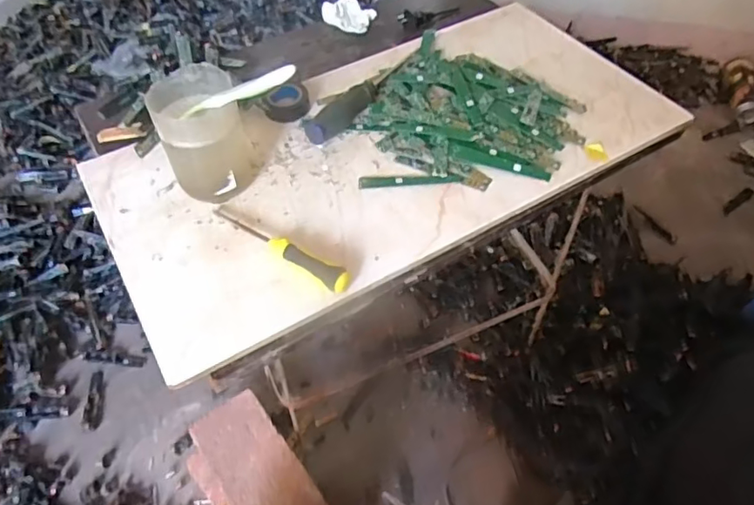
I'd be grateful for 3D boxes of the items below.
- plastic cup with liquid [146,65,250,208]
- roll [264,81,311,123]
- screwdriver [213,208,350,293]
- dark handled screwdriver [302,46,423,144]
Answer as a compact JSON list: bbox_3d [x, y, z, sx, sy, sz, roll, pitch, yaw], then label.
[{"bbox_3d":[-0.160,-0.105,0.532,0.072,0.101,0.077,0,50,0],"label":"plastic cup with liquid"},{"bbox_3d":[-0.100,-0.169,0.638,0.049,0.021,0.049,0,50,0],"label":"roll"},{"bbox_3d":[-0.089,-0.009,0.509,0.154,0.019,0.020,29,56,23],"label":"screwdriver"},{"bbox_3d":[-0.010,-0.175,0.634,0.025,0.025,0.192,31,57,24],"label":"dark handled screwdriver"}]

